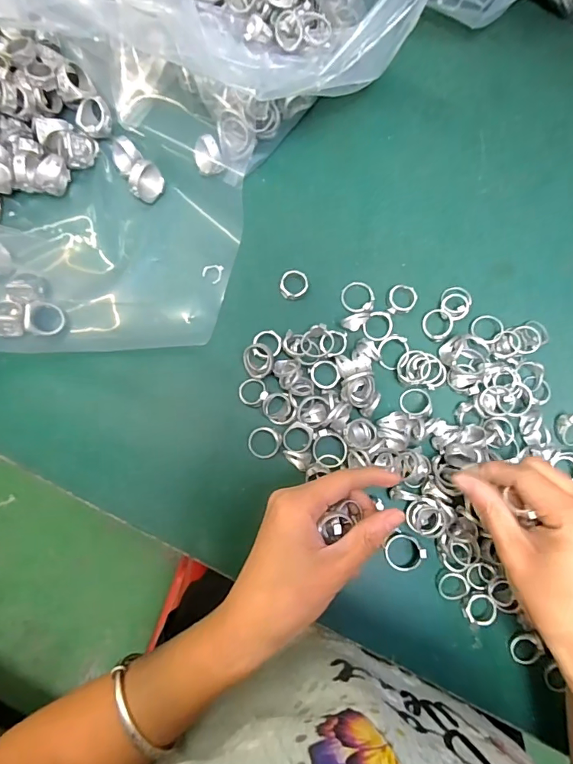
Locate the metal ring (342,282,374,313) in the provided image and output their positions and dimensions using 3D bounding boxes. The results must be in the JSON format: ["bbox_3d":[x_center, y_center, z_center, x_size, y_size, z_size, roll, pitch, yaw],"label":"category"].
[{"bbox_3d":[0.057,-0.067,0.349,0.025,0.010,0.026,1,82,-5],"label":"metal ring"}]

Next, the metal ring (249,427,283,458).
[{"bbox_3d":[-0.017,0.044,0.329,0.023,0.006,0.023,1,82,-5],"label":"metal ring"}]

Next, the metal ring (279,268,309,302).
[{"bbox_3d":[0.006,-0.077,0.347,0.022,0.007,0.026,19,80,-2],"label":"metal ring"}]

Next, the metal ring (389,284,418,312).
[{"bbox_3d":[0.092,-0.066,0.354,0.021,0.006,0.021,0,82,-5],"label":"metal ring"}]

